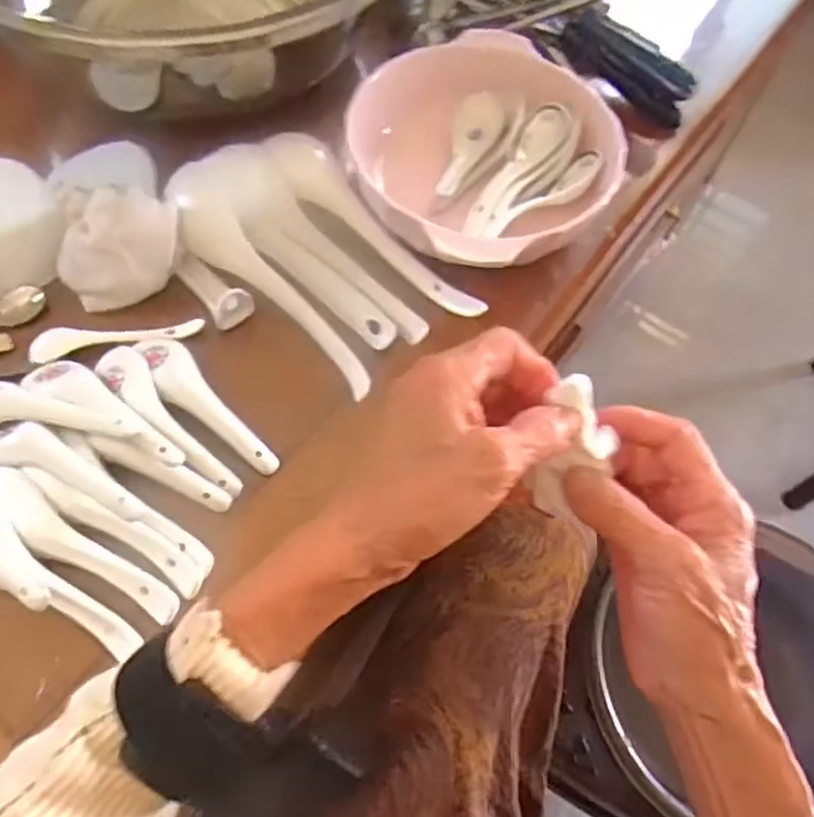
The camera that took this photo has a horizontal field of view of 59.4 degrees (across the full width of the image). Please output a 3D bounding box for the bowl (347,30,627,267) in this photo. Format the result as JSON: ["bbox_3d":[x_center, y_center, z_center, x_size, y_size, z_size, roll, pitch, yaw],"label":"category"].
[{"bbox_3d":[0.053,-0.185,0.526,0.184,0.054,0.195,2,61,-3],"label":"bowl"}]

